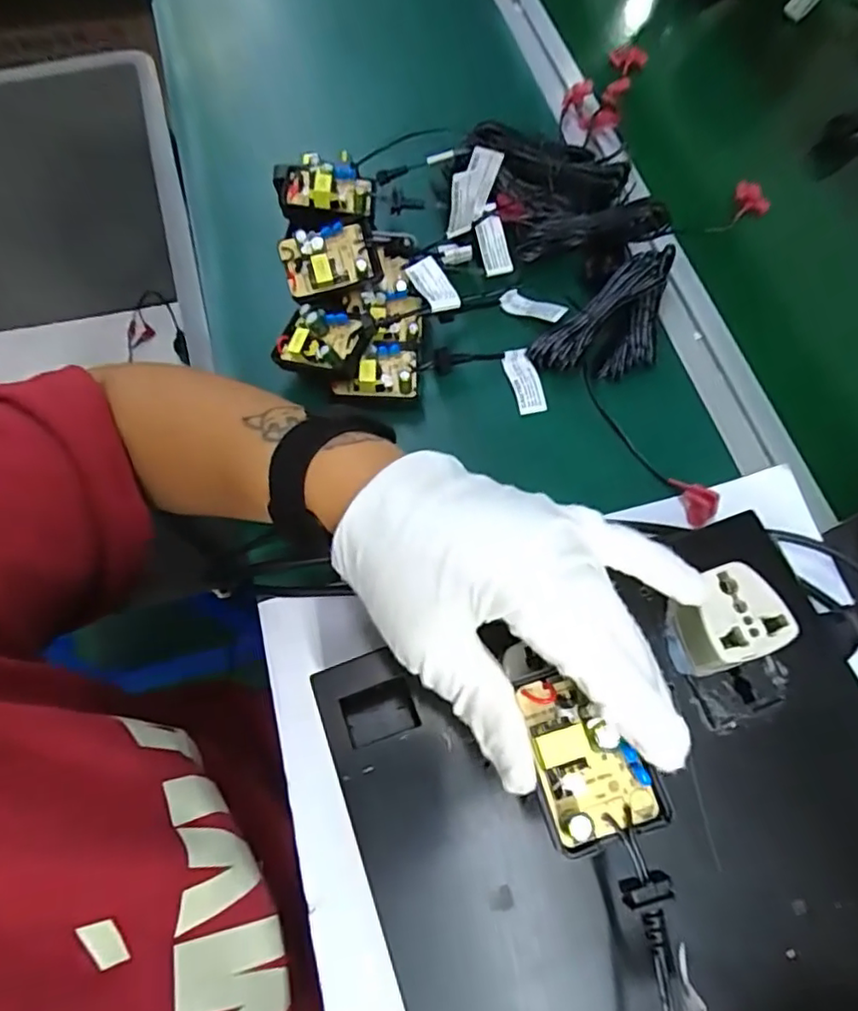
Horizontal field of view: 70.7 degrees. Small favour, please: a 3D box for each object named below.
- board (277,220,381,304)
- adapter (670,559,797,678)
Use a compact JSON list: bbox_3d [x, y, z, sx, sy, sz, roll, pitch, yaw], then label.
[{"bbox_3d":[-0.061,-0.151,0.368,0.056,0.021,0.036,-19,70,-11],"label":"board"},{"bbox_3d":[0.125,0.050,0.259,0.038,0.034,0.038,-16,69,-9],"label":"adapter"}]

